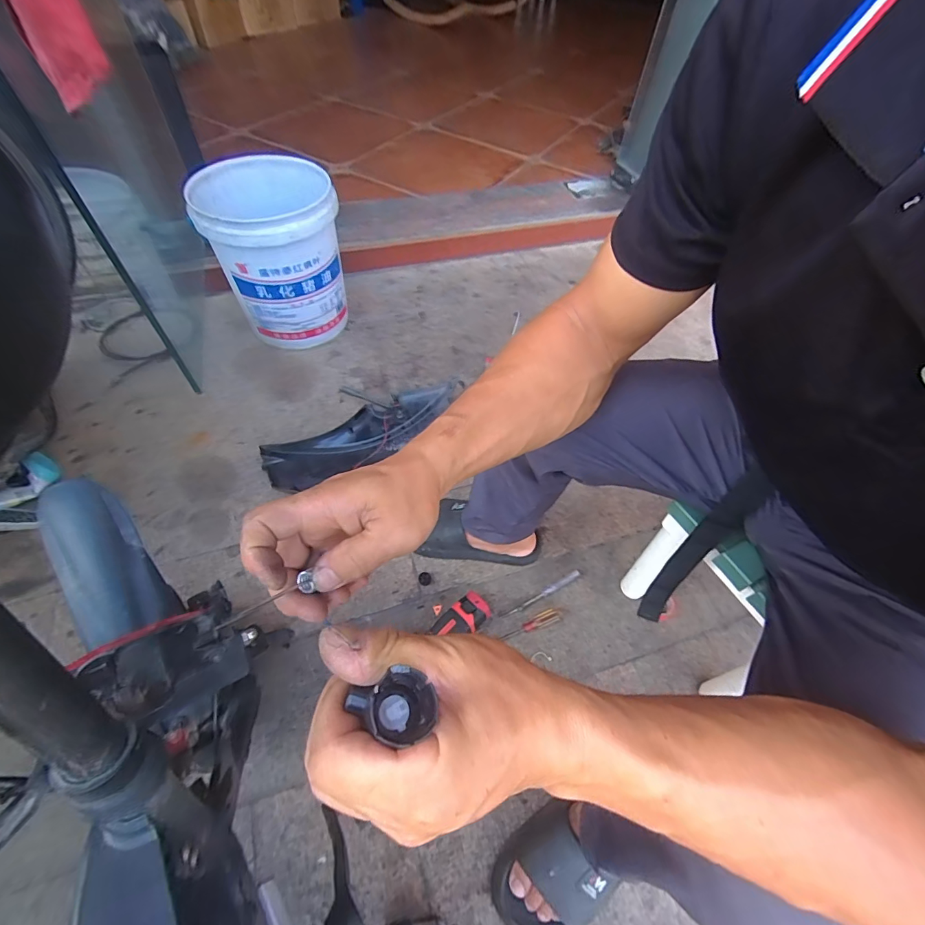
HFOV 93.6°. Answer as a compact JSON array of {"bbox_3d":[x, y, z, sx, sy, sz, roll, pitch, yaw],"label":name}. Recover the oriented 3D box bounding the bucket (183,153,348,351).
[{"bbox_3d":[-0.421,-0.469,1.033,0.269,0.355,0.250,2,54,-2],"label":"bucket"}]

